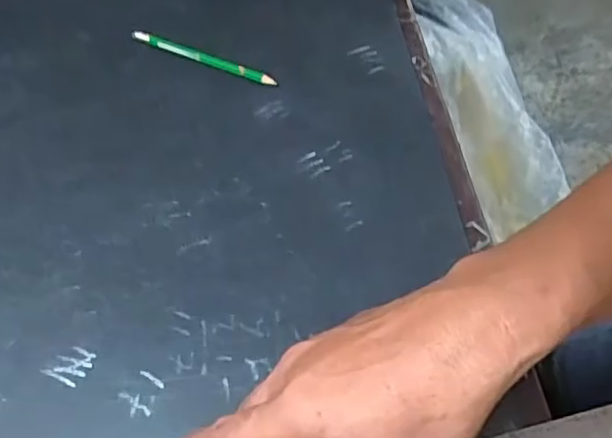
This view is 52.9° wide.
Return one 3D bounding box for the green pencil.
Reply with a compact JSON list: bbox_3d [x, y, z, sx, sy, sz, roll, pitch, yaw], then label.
[{"bbox_3d":[-0.087,-0.134,0.510,0.139,0.011,0.007,23,58,17],"label":"green pencil"}]

